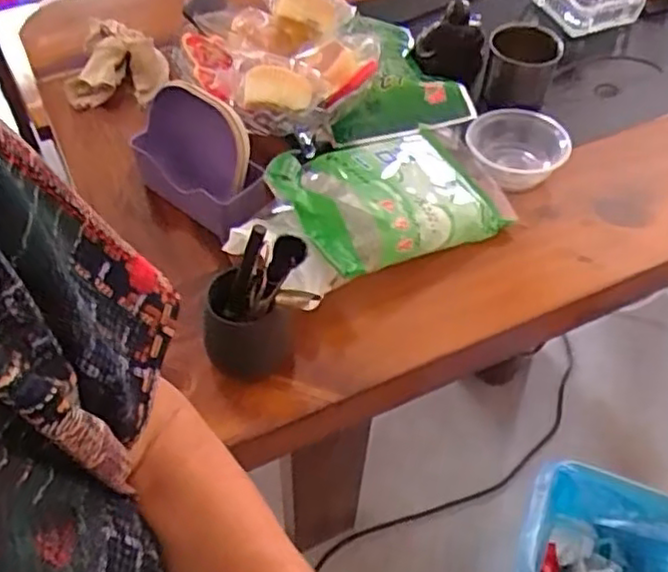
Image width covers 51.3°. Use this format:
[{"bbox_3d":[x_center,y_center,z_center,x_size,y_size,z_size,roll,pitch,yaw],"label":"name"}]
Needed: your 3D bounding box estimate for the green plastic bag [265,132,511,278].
[{"bbox_3d":[0.062,-0.097,0.716,0.236,0.086,0.154,-25,58,-18],"label":"green plastic bag"}]

